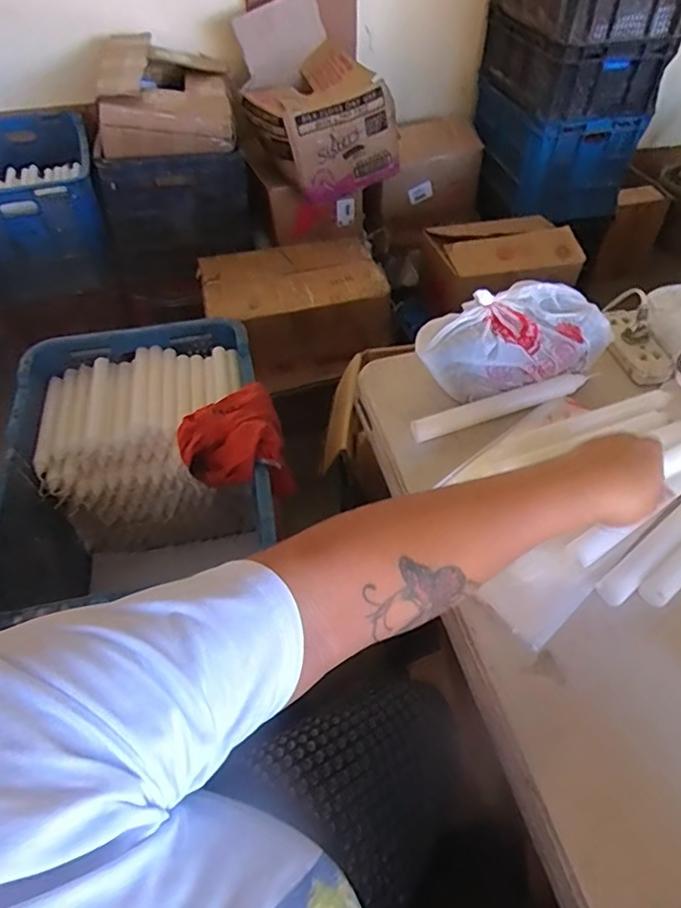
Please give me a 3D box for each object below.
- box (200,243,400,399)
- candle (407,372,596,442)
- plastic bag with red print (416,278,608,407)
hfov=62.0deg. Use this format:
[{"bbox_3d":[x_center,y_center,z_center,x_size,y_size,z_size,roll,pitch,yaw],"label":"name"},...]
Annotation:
[{"bbox_3d":[-0.105,-0.348,1.392,0.417,0.175,0.331,-13,49,-10],"label":"box"},{"bbox_3d":[0.172,-0.053,0.587,0.204,0.018,0.019,-17,50,-13],"label":"candle"},{"bbox_3d":[0.182,-0.118,0.605,0.202,0.075,0.108,-17,50,-13],"label":"plastic bag with red print"}]

